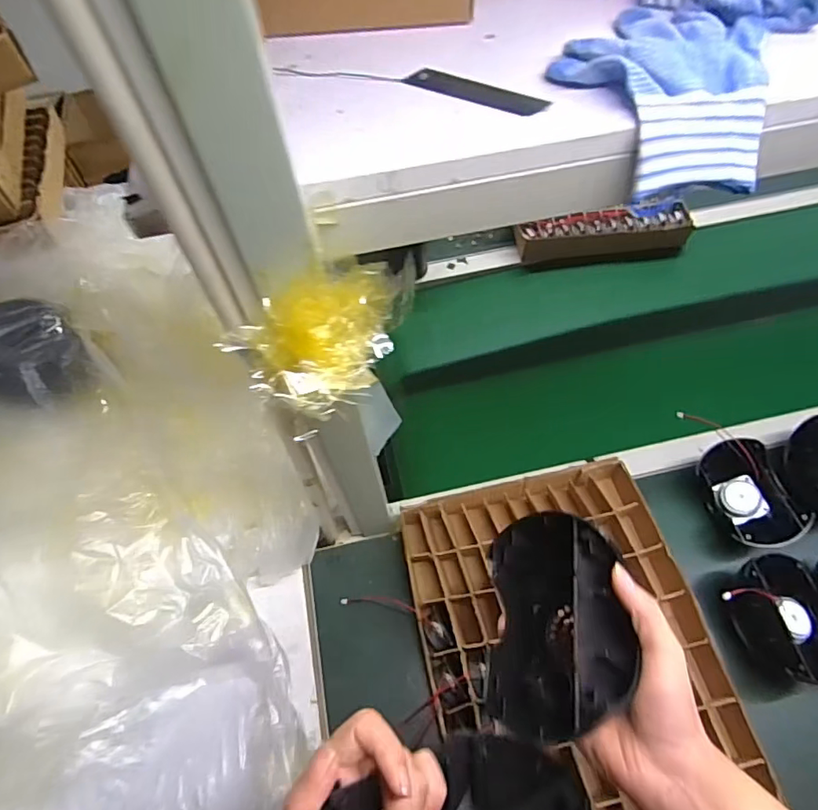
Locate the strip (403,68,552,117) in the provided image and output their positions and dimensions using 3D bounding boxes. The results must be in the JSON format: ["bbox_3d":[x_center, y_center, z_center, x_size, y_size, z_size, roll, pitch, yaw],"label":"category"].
[{"bbox_3d":[0.045,-0.209,0.346,0.098,0.004,0.024,27,64,18],"label":"strip"}]

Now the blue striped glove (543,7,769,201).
[{"bbox_3d":[0.164,-0.209,0.351,0.135,0.053,0.163,10,60,10],"label":"blue striped glove"}]

